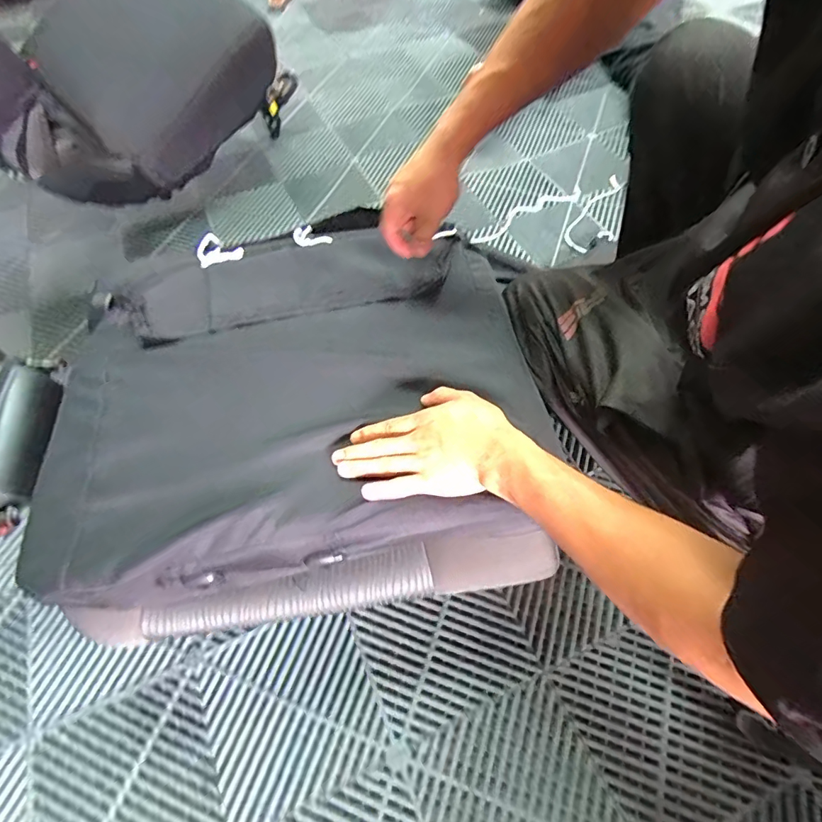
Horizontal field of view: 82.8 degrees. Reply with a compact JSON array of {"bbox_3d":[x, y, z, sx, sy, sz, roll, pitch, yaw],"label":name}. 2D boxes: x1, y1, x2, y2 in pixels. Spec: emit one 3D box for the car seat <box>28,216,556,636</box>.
[{"bbox_3d":[-0.130,-0.015,0.591,0.511,0.153,0.454,-8,58,-3],"label":"car seat"}]

